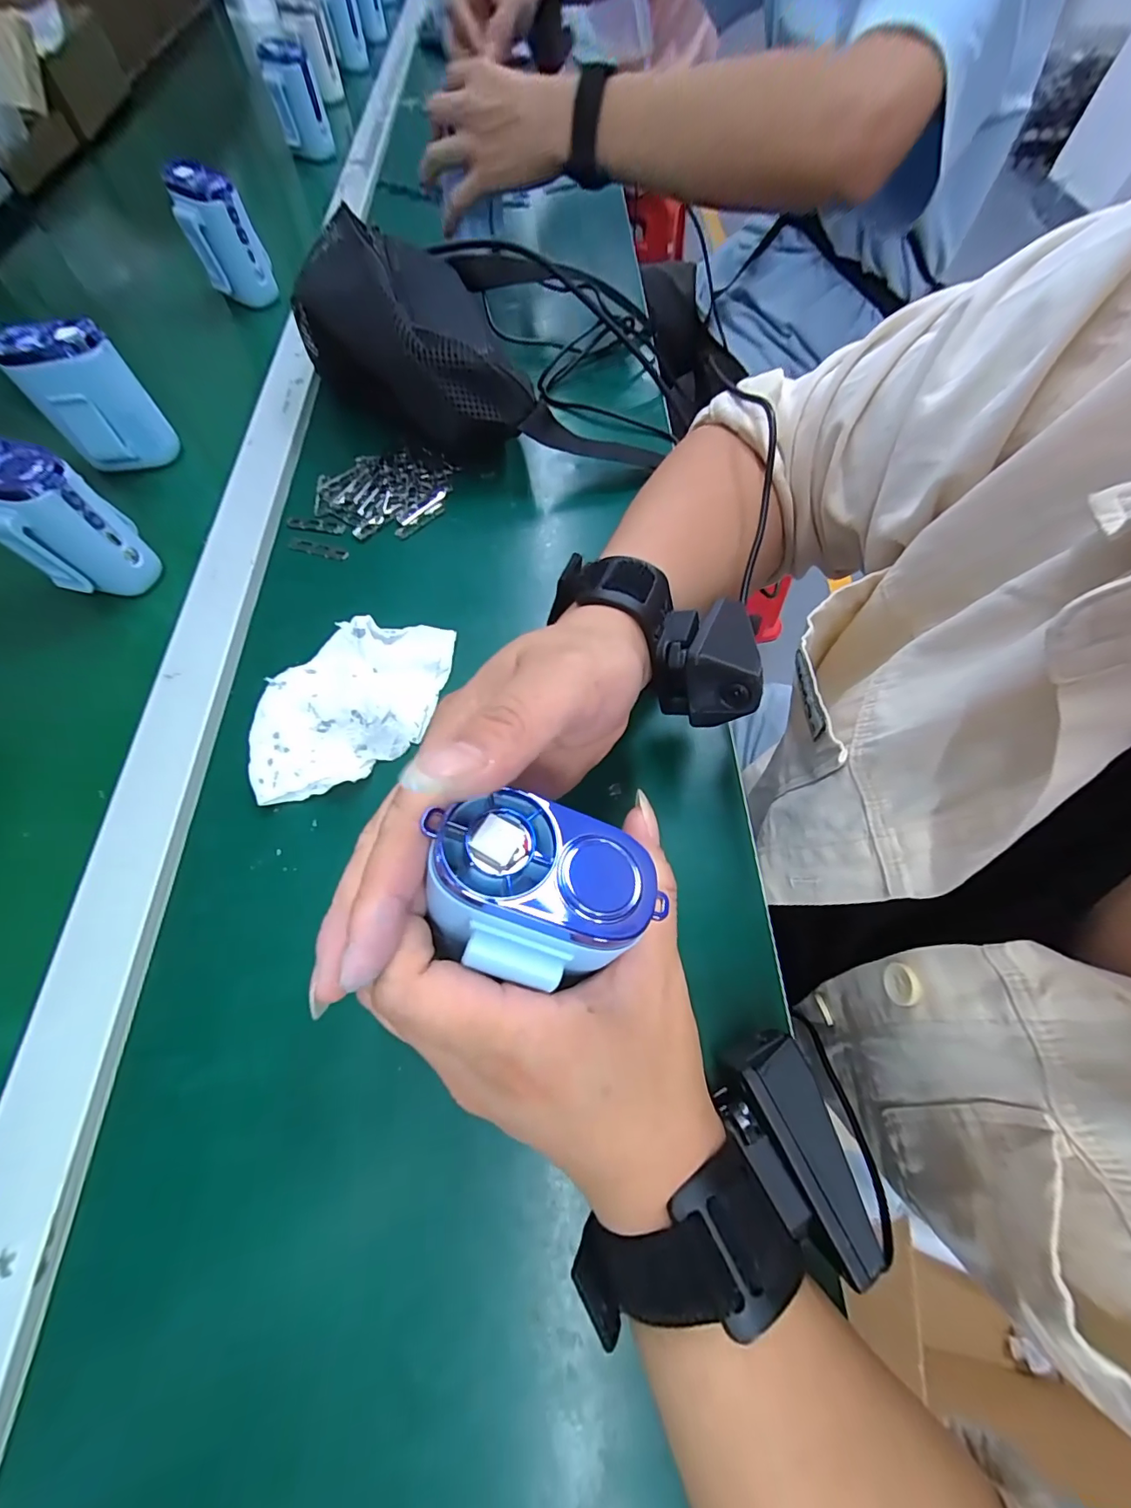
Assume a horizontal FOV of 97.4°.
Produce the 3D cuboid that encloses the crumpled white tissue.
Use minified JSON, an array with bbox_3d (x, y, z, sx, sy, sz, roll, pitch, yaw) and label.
[{"bbox_3d":[-0.120,-0.032,0.282,0.129,0.025,0.077,-37,70,-16],"label":"crumpled white tissue"}]

